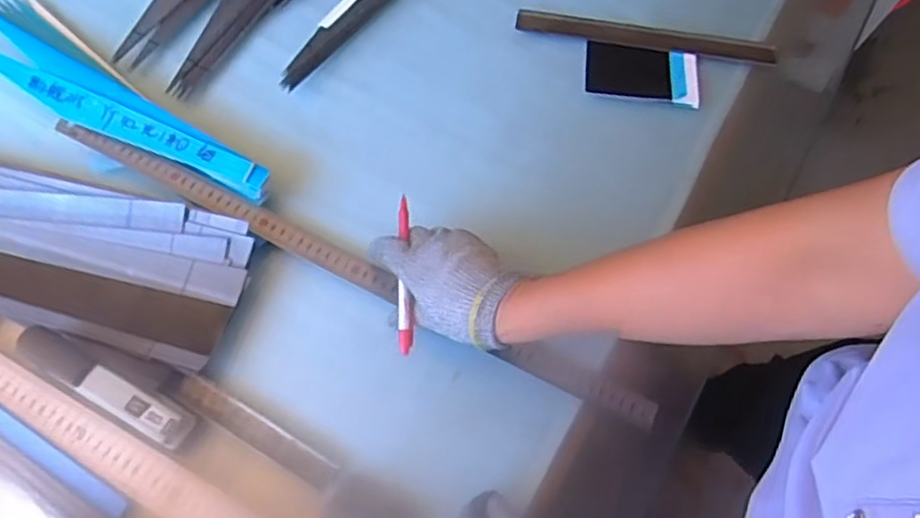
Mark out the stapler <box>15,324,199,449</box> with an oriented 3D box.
[{"bbox_3d":[-0.287,0.104,0.538,0.152,0.052,0.032,26,66,9],"label":"stapler"}]

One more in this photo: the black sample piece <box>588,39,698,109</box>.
[{"bbox_3d":[0.200,-0.204,0.727,0.123,0.012,0.070,6,65,0],"label":"black sample piece"}]

